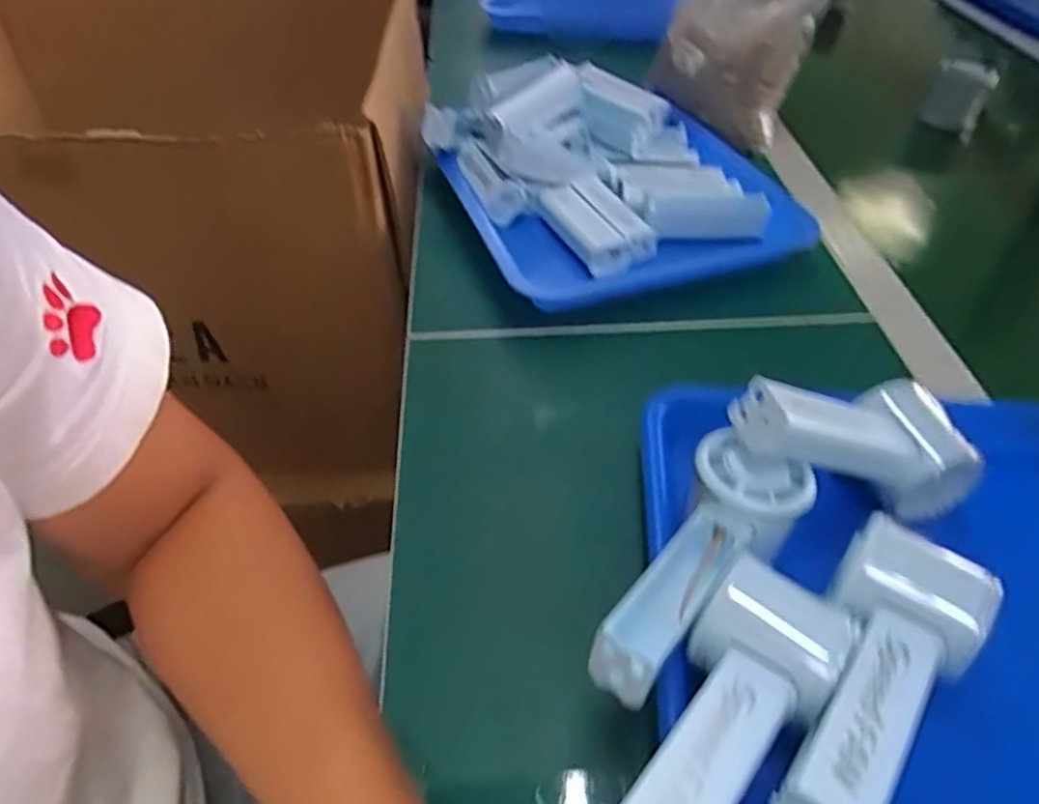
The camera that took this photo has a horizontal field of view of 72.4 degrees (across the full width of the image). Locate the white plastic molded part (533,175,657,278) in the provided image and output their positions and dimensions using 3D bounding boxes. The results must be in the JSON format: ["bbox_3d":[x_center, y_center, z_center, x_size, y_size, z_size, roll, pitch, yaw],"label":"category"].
[{"bbox_3d":[0.064,-0.151,0.600,0.062,0.021,0.108,-18,48,-19],"label":"white plastic molded part"}]

